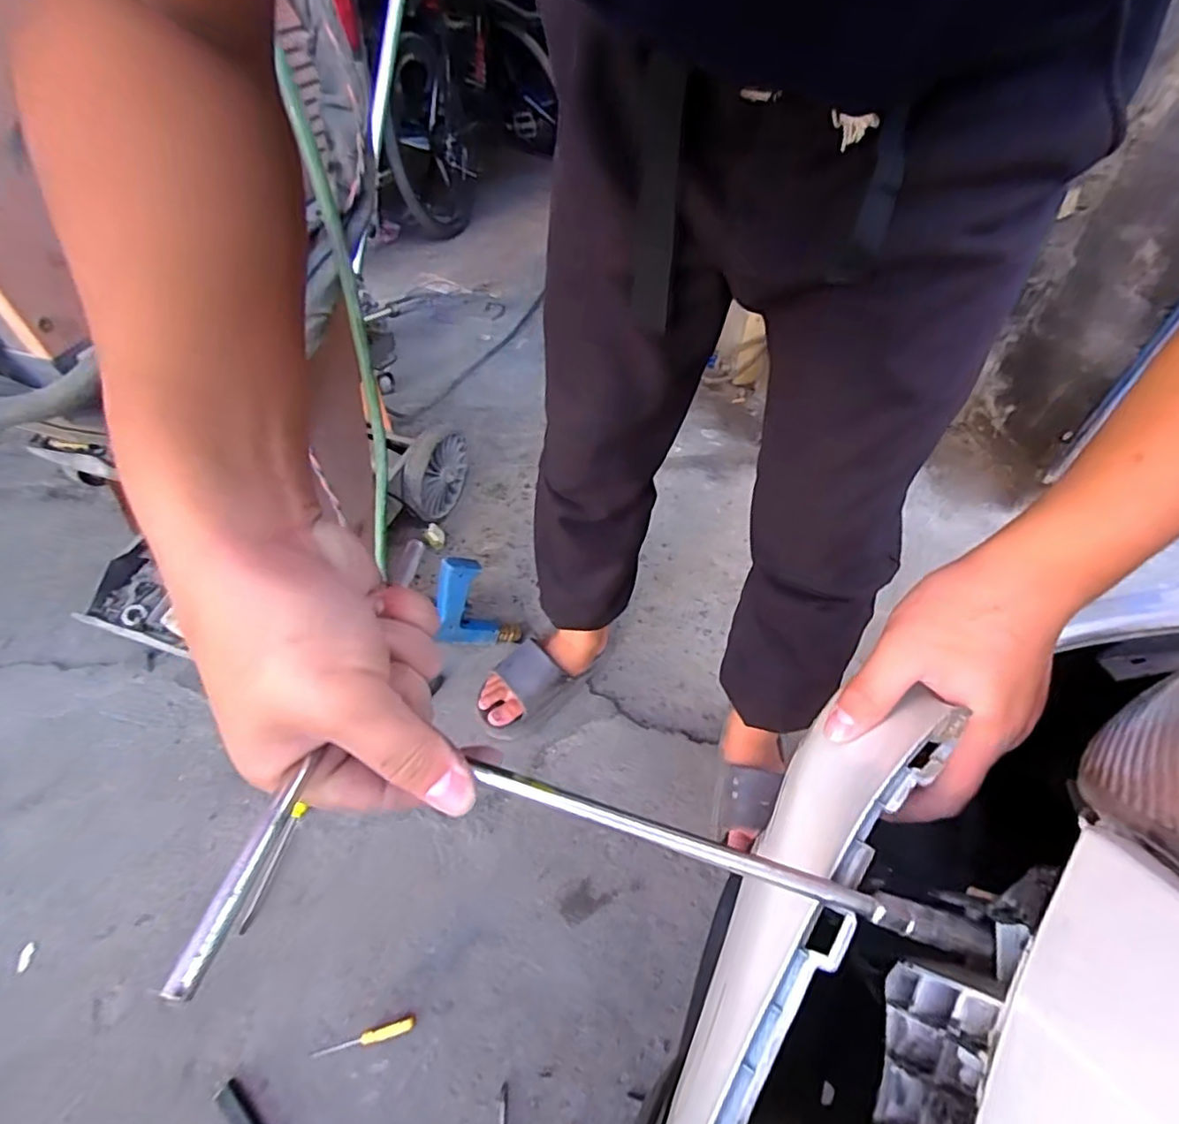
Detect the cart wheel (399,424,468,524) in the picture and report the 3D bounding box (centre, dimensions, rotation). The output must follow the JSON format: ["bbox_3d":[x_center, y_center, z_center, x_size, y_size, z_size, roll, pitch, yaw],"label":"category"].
[{"bbox_3d":[-0.304,-0.175,1.186,0.036,0.198,0.189,22,51,17],"label":"cart wheel"}]

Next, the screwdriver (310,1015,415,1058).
[{"bbox_3d":[-0.271,0.571,0.701,0.121,0.010,0.016,-10,49,-11],"label":"screwdriver"}]

